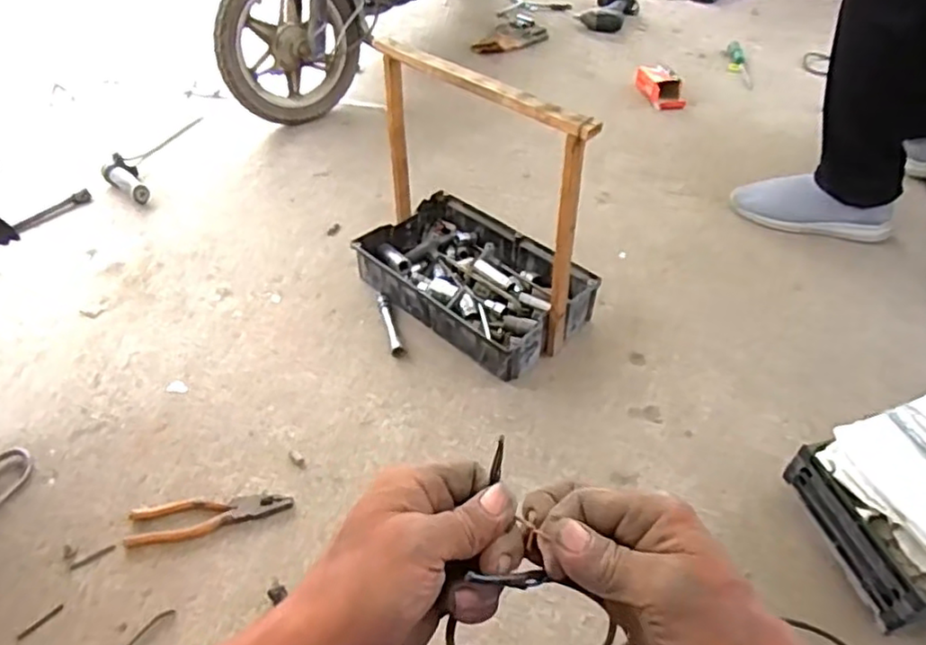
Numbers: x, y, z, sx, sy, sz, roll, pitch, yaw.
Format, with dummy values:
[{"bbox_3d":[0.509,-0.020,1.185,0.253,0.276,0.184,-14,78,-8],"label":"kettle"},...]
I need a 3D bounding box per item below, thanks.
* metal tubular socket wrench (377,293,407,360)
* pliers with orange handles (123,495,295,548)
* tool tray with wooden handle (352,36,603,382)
[{"bbox_3d":[-0.114,0.004,1.045,0.021,0.018,0.131,-11,46,-11],"label":"metal tubular socket wrench"},{"bbox_3d":[-0.312,0.239,0.813,0.192,0.010,0.052,-9,45,-9],"label":"pliers with orange handles"},{"bbox_3d":[0.021,-0.176,0.974,0.370,0.373,0.243,34,54,26],"label":"tool tray with wooden handle"}]

